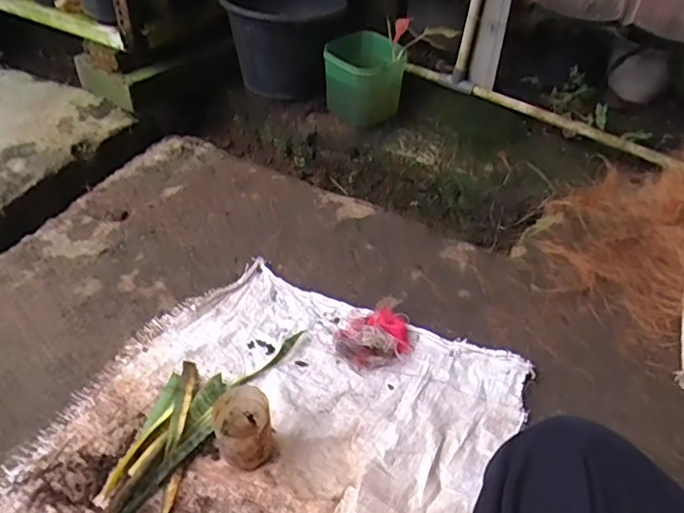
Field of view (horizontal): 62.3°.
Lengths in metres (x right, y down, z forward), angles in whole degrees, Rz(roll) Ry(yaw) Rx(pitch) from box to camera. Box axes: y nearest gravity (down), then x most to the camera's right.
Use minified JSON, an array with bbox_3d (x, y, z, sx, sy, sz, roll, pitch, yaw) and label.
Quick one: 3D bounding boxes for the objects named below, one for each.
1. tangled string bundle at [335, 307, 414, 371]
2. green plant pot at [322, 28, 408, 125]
[{"bbox_3d":[0.051,0.121,0.843,0.116,0.027,0.086,-16,48,-17],"label":"tangled string bundle"},{"bbox_3d":[0.055,-0.397,1.287,0.154,0.189,0.121,-32,54,-29],"label":"green plant pot"}]

